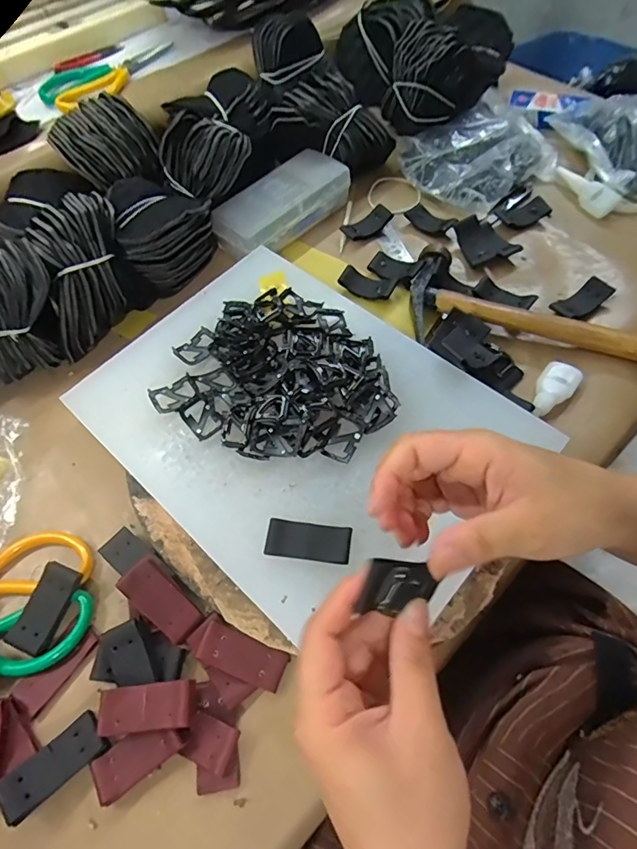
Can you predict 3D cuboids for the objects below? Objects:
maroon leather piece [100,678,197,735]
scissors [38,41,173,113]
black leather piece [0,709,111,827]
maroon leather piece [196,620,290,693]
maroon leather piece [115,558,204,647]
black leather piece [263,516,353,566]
[{"bbox_3d":[-0.113,0.185,0.307,0.063,0.004,0.028,-7,58,4],"label":"maroon leather piece"},{"bbox_3d":[-0.261,-0.448,0.594,0.182,0.014,0.073,-38,66,-16],"label":"scissors"},{"bbox_3d":[-0.173,0.222,0.305,0.063,0.006,0.029,-32,64,-31],"label":"black leather piece"},{"bbox_3d":[-0.053,0.163,0.328,0.061,0.004,0.027,21,64,10],"label":"maroon leather piece"},{"bbox_3d":[-0.114,0.129,0.341,0.028,0.006,0.064,-43,96,-19],"label":"maroon leather piece"},{"bbox_3d":[-0.007,0.084,0.339,0.061,0.004,0.027,6,62,7],"label":"black leather piece"}]

